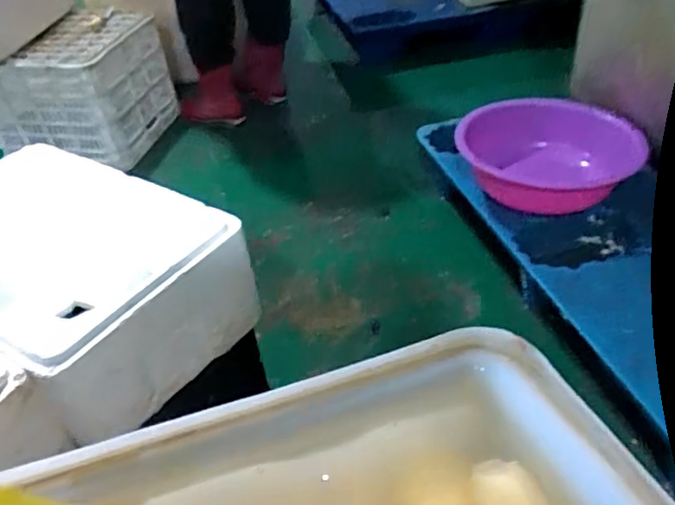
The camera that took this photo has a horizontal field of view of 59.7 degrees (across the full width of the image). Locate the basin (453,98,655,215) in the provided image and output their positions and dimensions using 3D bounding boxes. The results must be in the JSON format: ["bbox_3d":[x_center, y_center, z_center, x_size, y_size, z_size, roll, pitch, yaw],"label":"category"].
[{"bbox_3d":[0.416,-0.209,1.200,0.302,0.133,0.302,-2,41,4],"label":"basin"}]

